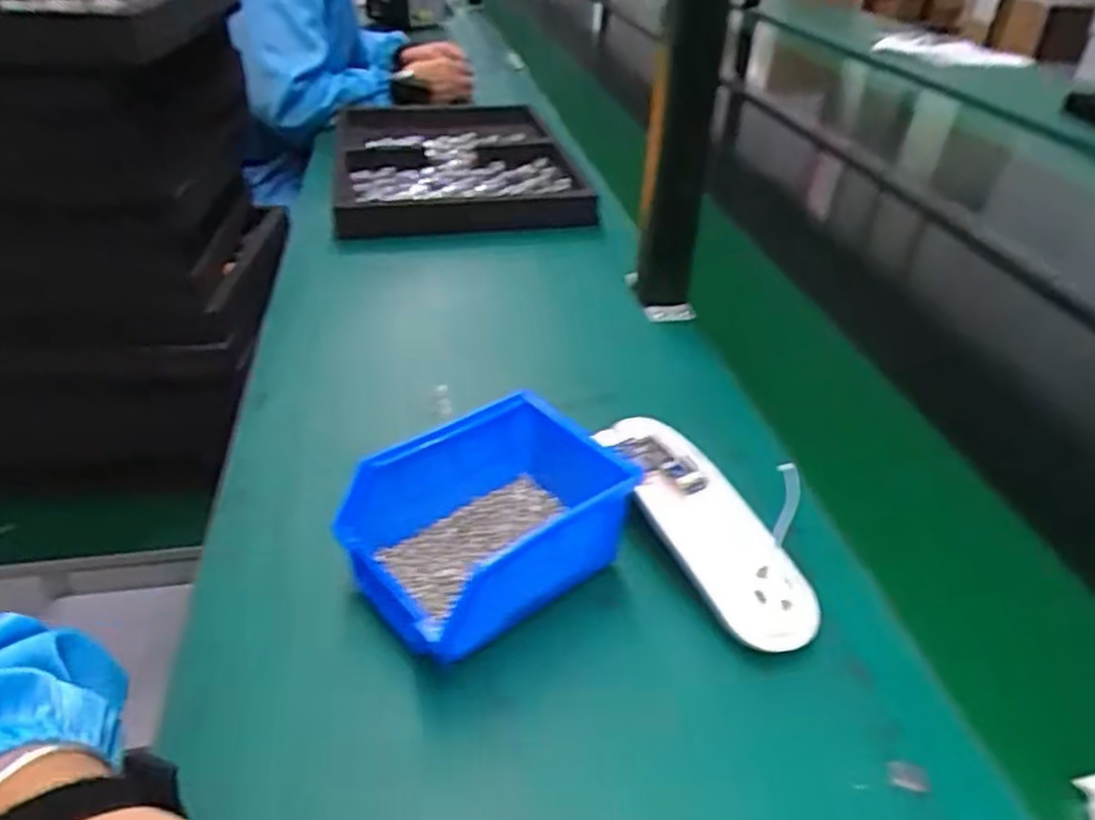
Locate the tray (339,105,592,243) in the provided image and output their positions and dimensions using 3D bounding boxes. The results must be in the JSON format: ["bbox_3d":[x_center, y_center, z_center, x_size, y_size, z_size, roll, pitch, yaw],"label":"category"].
[{"bbox_3d":[-0.129,-0.339,1.061,0.313,0.040,0.449,-4,36,-9],"label":"tray"}]

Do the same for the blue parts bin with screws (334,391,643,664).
[{"bbox_3d":[-0.036,0.066,0.436,0.140,0.074,0.109,-25,44,-32],"label":"blue parts bin with screws"}]

